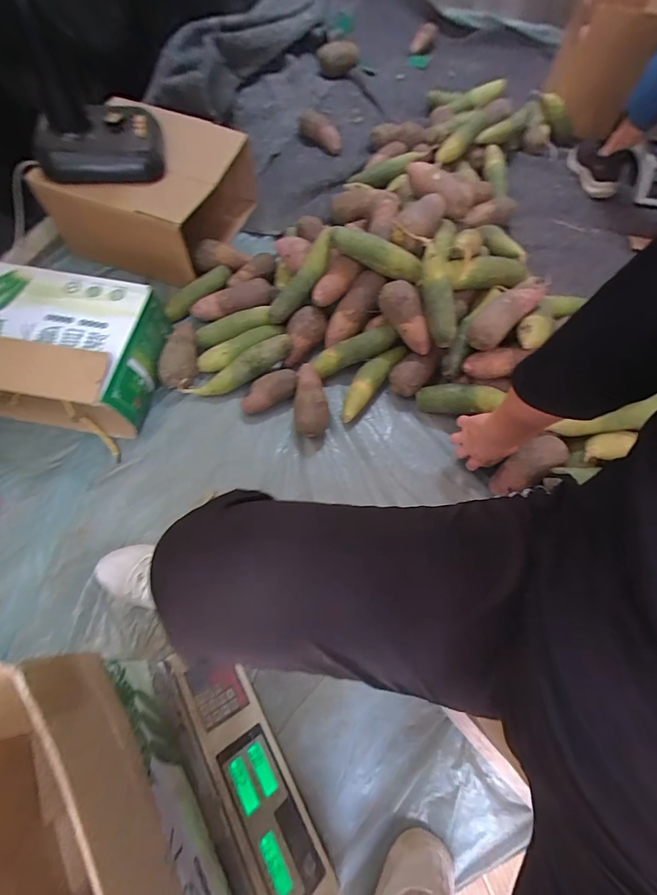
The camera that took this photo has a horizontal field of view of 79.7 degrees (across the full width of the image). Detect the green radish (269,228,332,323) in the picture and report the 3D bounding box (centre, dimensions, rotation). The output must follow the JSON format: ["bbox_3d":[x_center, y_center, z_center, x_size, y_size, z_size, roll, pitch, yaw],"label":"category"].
[{"bbox_3d":[-0.053,-0.355,0.831,0.054,0.046,0.220,34,91,13],"label":"green radish"}]

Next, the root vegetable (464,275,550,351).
[{"bbox_3d":[0.329,-0.253,0.722,0.165,0.056,0.064,-40,72,-4],"label":"root vegetable"}]

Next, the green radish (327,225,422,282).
[{"bbox_3d":[0.093,-0.388,0.784,0.200,0.052,0.052,21,65,7],"label":"green radish"}]

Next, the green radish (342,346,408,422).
[{"bbox_3d":[0.084,-0.131,0.798,0.046,0.053,0.194,35,68,14],"label":"green radish"}]

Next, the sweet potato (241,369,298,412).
[{"bbox_3d":[-0.113,-0.107,0.776,0.119,0.056,0.047,-34,70,-17],"label":"sweet potato"}]

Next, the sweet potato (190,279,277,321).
[{"bbox_3d":[-0.206,-0.317,0.863,0.189,0.056,0.056,-18,66,-11],"label":"sweet potato"}]

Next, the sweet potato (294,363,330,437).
[{"bbox_3d":[-0.035,-0.091,0.764,0.062,0.067,0.147,-3,64,-4],"label":"sweet potato"}]

